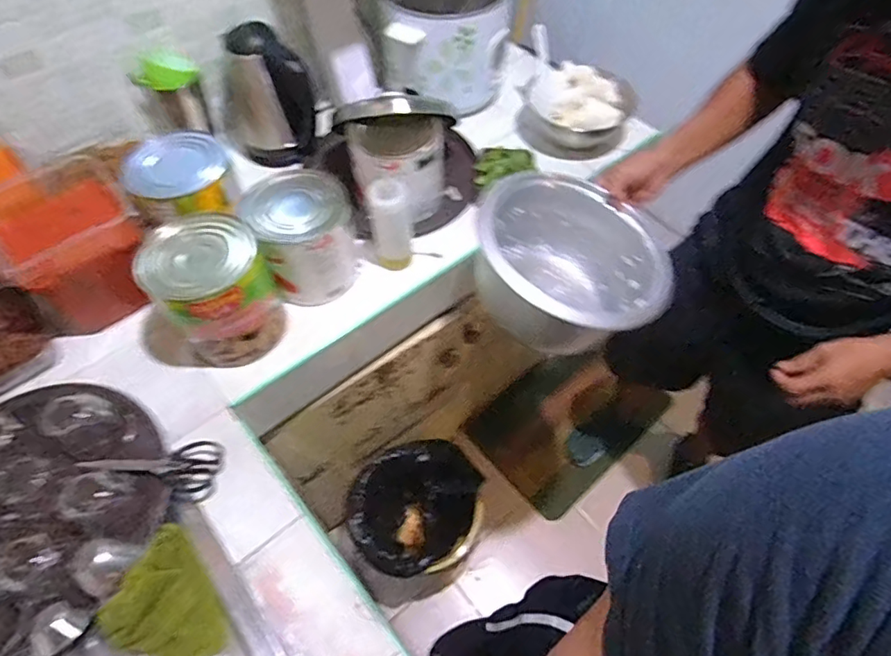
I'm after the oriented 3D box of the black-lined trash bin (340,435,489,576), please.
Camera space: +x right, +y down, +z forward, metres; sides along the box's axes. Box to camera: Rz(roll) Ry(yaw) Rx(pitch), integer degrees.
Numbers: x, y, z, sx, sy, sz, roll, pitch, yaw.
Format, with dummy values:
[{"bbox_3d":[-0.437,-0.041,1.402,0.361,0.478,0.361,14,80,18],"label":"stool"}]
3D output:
[{"bbox_3d":[-0.065,0.465,1.298,0.323,0.279,0.279,-18,59,-12],"label":"black-lined trash bin"}]

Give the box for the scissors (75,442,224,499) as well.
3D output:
[{"bbox_3d":[-0.378,0.180,0.677,0.165,0.030,0.070,8,56,-12],"label":"scissors"}]

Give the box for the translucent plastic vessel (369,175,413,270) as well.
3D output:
[{"bbox_3d":[-0.088,-0.170,0.842,0.059,0.162,0.057,-5,57,-4],"label":"translucent plastic vessel"}]

